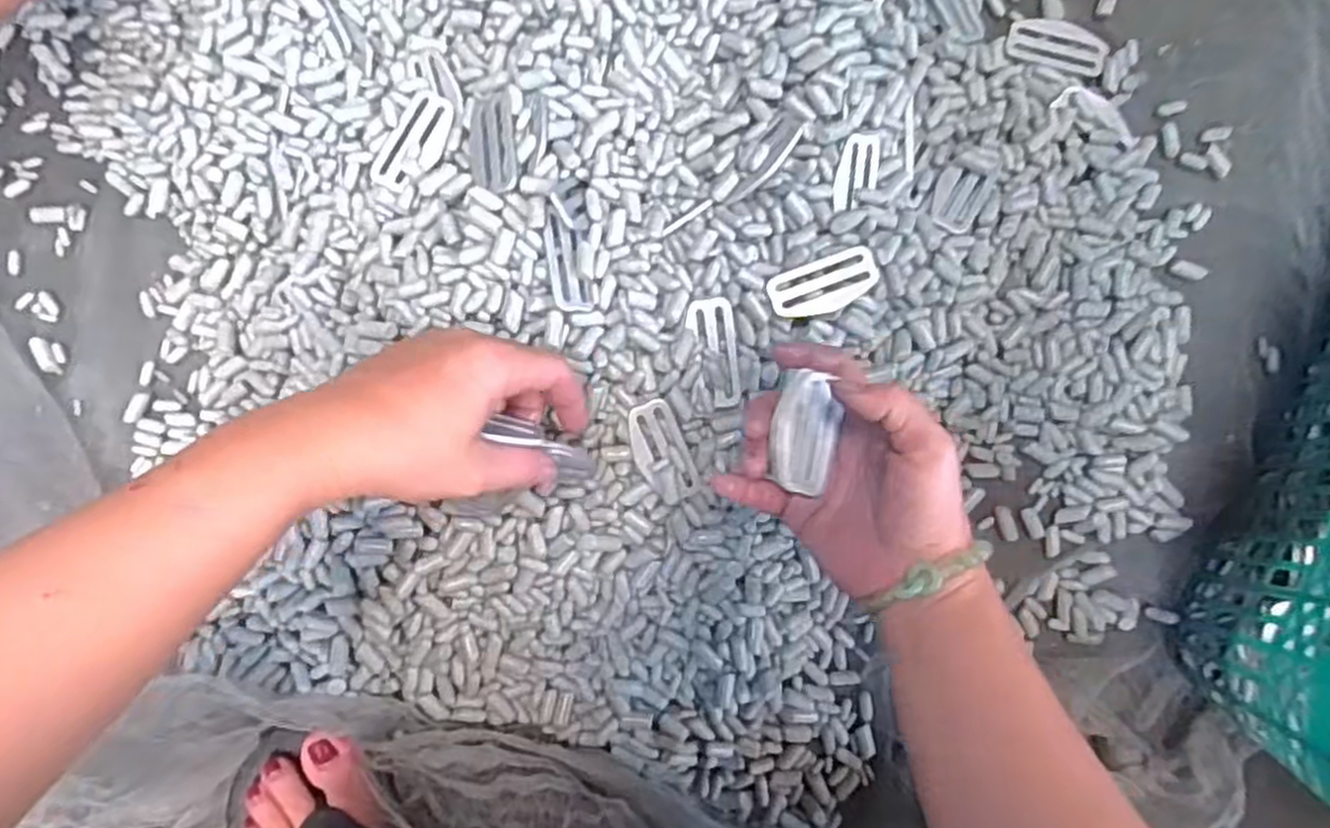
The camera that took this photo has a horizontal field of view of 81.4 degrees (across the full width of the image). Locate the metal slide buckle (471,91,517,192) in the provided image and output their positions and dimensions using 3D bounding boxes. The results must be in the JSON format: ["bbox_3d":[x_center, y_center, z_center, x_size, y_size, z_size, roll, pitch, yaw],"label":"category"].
[{"bbox_3d":[-0.092,-0.146,0.415,0.027,0.004,0.061,-10,75,21],"label":"metal slide buckle"}]

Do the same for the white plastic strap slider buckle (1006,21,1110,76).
[{"bbox_3d":[0.241,-0.227,0.474,0.061,0.007,0.029,15,89,-2],"label":"white plastic strap slider buckle"}]

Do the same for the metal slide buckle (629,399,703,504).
[{"bbox_3d":[0.000,0.022,0.424,0.027,0.012,0.063,-24,107,-1],"label":"metal slide buckle"}]

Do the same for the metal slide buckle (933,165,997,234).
[{"bbox_3d":[0.173,-0.126,0.453,0.029,0.004,0.042,23,78,3],"label":"metal slide buckle"}]

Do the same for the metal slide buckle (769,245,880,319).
[{"bbox_3d":[0.087,-0.070,0.421,0.059,0.004,0.028,-22,80,1],"label":"metal slide buckle"}]

